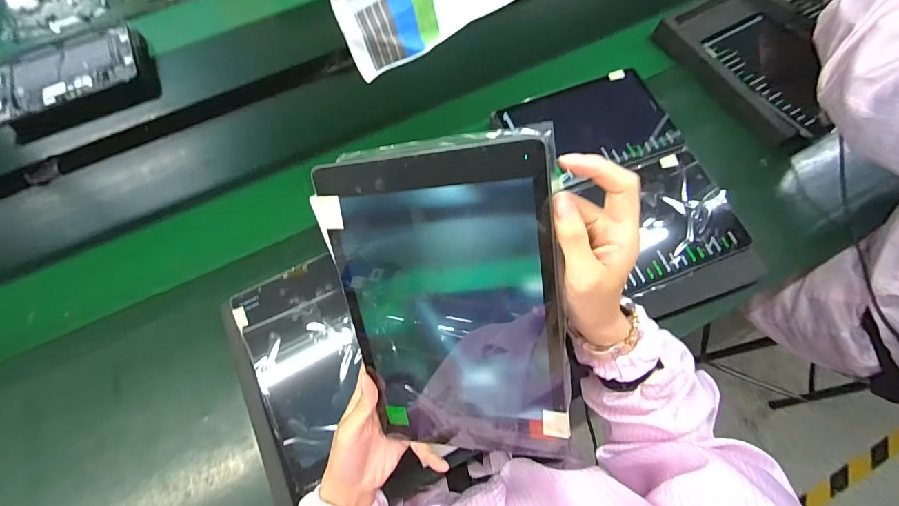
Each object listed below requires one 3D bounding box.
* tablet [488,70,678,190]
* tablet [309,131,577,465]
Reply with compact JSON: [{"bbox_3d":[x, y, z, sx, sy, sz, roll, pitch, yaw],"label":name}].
[{"bbox_3d":[0.223,-0.207,0.638,0.256,0.018,0.182,-20,63,-8],"label":"tablet"},{"bbox_3d":[-0.001,0.044,0.296,0.164,0.244,0.007,-2,20,20],"label":"tablet"}]

